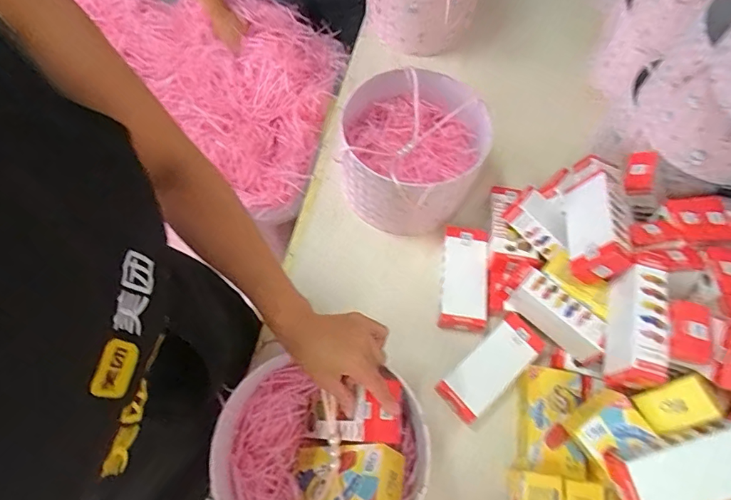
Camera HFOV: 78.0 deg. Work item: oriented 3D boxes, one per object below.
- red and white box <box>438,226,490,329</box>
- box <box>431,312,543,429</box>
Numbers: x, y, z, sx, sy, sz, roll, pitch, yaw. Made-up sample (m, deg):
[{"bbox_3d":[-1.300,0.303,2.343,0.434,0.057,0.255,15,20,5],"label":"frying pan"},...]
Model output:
[{"bbox_3d":[0.149,0.041,0.683,0.065,0.028,0.157,10,64,1],"label":"red and white box"},{"bbox_3d":[0.177,0.165,0.633,0.157,0.034,0.066,-38,72,-19],"label":"box"}]

